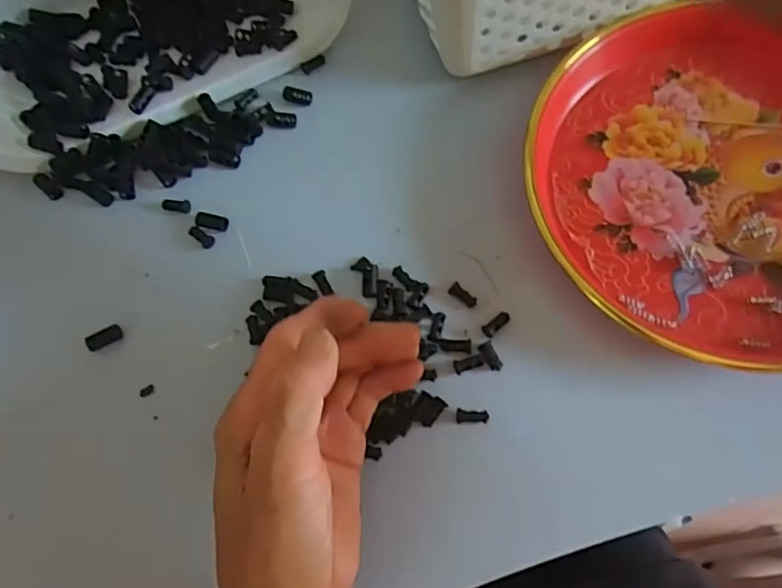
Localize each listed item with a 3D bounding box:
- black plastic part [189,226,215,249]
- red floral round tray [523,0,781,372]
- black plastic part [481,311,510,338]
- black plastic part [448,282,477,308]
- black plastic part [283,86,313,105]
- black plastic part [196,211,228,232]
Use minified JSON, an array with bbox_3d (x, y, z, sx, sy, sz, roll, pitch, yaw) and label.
[{"bbox_3d":[-0.112,-0.035,0.331,0.018,0.004,0.008,40,79,15],"label":"black plastic part"},{"bbox_3d":[0.193,-0.071,0.315,0.211,0.030,0.216,-1,72,3],"label":"red floral round tray"},{"bbox_3d":[0.058,0.016,0.307,0.019,0.004,0.008,-43,74,-10],"label":"black plastic part"},{"bbox_3d":[0.040,0.001,0.313,0.016,0.004,0.008,38,78,14],"label":"black plastic part"},{"bbox_3d":[-0.061,-0.128,0.363,0.018,0.005,0.009,10,73,7],"label":"black plastic part"},{"bbox_3d":[-0.107,-0.043,0.333,0.018,0.006,0.010,13,73,8],"label":"black plastic part"}]

